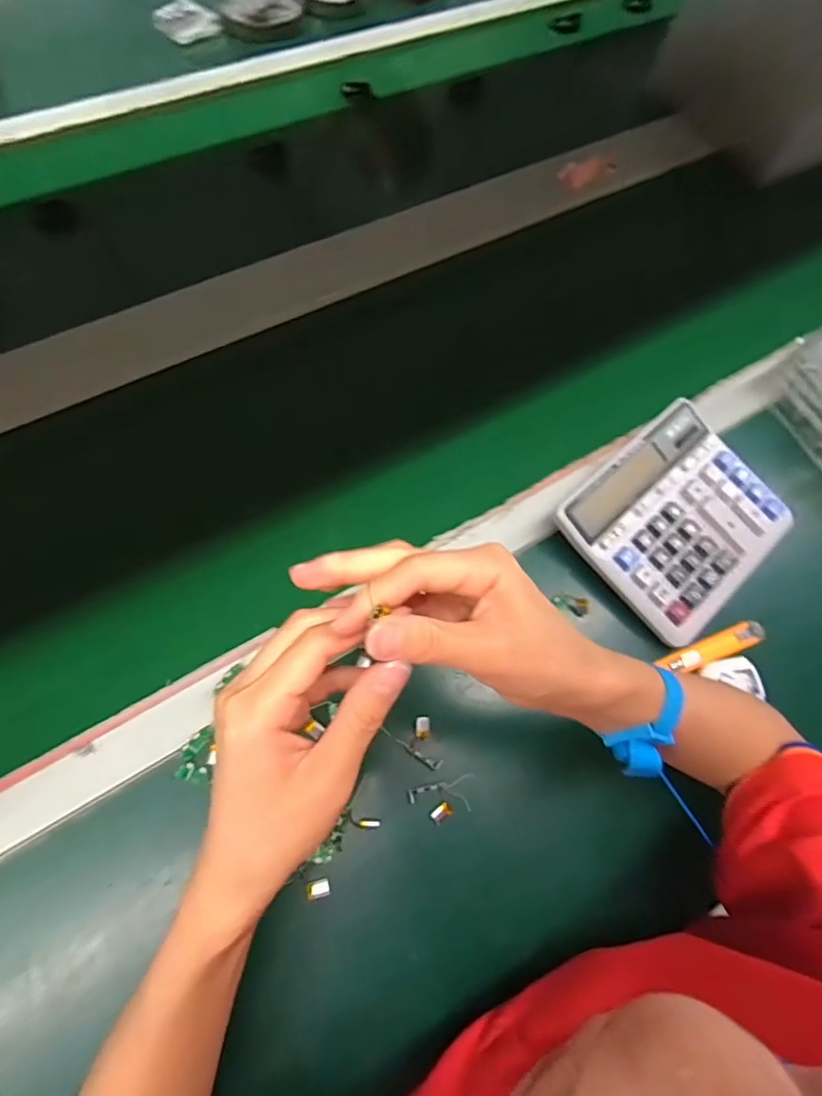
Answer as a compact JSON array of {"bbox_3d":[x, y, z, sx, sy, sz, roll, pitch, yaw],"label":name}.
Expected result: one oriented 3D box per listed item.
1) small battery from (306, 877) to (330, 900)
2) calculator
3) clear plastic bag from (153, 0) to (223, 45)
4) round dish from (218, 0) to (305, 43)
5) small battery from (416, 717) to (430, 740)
[{"bbox_3d":[-0.065,0.240,0.366,0.016,0.004,0.011,-12,70,-10],"label":"small battery"},{"bbox_3d":[0.241,-0.030,0.465,0.181,0.032,0.149,-38,76,-18],"label":"calculator"},{"bbox_3d":[-0.319,-0.745,0.737,0.079,0.017,0.111,-36,75,-17],"label":"clear plastic bag"},{"bbox_3d":[-0.214,-0.792,0.765,0.134,0.022,0.123,-2,75,6],"label":"round dish"},{"bbox_3d":[0.009,0.142,0.410,0.011,0.005,0.017,9,67,-2],"label":"small battery"}]

